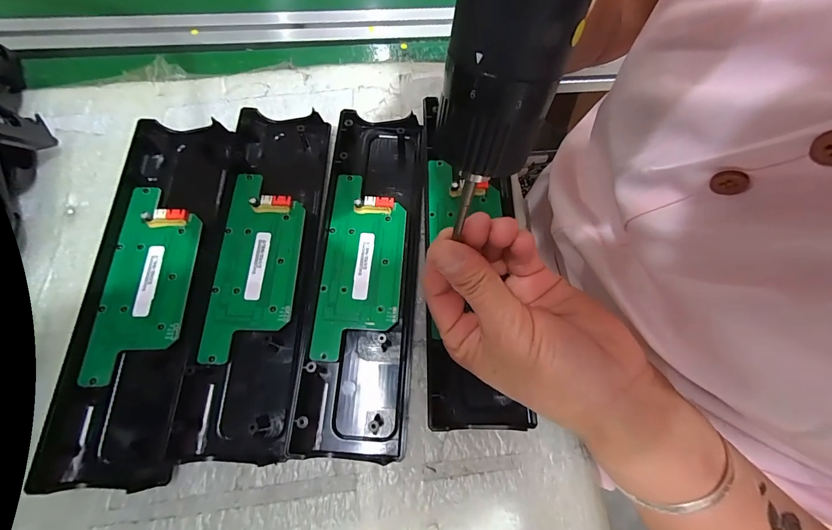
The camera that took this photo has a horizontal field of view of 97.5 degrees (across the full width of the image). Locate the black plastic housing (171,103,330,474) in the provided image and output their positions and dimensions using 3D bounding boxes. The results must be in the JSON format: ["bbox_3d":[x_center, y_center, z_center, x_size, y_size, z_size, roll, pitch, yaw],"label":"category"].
[{"bbox_3d":[-0.108,-0.002,0.255,0.070,0.020,0.244,1,68,-3],"label":"black plastic housing"}]

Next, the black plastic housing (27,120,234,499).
[{"bbox_3d":[-0.178,0.009,0.248,0.067,0.018,0.245,0,68,-3],"label":"black plastic housing"}]

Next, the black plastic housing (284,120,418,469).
[{"bbox_3d":[-0.035,-0.002,0.258,0.070,0.023,0.244,4,68,-2],"label":"black plastic housing"}]

